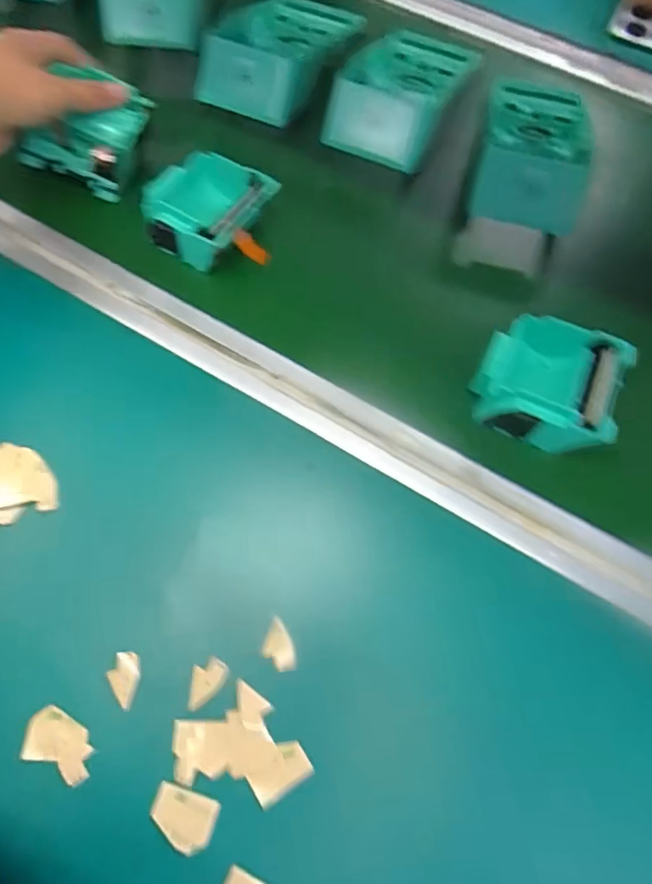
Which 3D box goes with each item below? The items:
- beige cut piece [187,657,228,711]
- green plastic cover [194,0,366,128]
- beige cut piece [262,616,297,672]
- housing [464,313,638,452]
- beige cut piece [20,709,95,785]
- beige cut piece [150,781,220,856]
[{"bbox_3d":[-0.064,0.125,0.285,0.016,0.004,0.026,27,66,13],"label":"beige cut piece"},{"bbox_3d":[-0.038,-0.350,0.474,0.090,0.043,0.182,19,65,9],"label":"green plastic cover"},{"bbox_3d":[-0.026,0.110,0.293,0.016,0.005,0.026,-23,66,-11],"label":"beige cut piece"},{"bbox_3d":[0.140,-0.037,0.349,0.082,0.034,0.073,19,65,9],"label":"housing"},{"bbox_3d":[-0.132,0.151,0.274,0.037,0.006,0.024,22,65,10],"label":"beige cut piece"},{"bbox_3d":[-0.068,0.179,0.261,0.030,0.004,0.022,18,65,9],"label":"beige cut piece"}]

